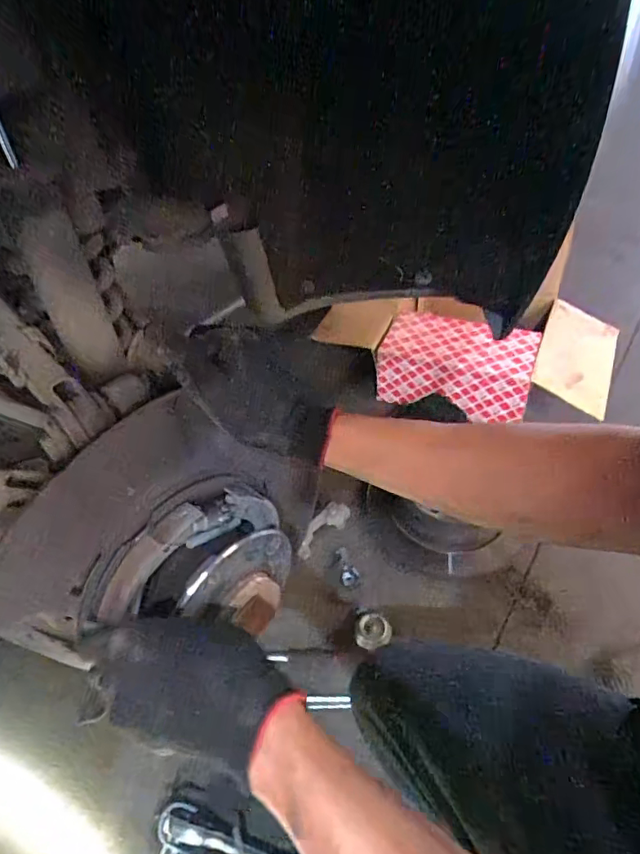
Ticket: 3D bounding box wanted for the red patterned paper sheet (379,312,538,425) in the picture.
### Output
[{"bbox_3d":[0.290,-0.132,1.056,0.304,0.146,0.144,14,48,21],"label":"red patterned paper sheet"}]

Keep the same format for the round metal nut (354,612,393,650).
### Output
[{"bbox_3d":[0.080,0.309,0.744,0.050,0.033,0.045,3,45,11],"label":"round metal nut"}]

